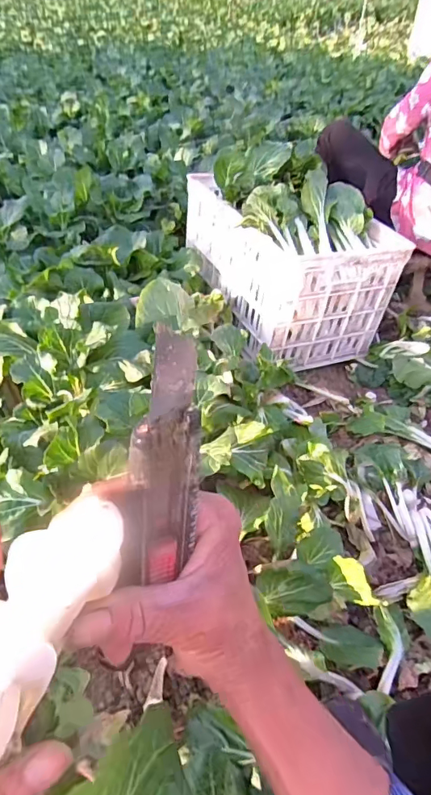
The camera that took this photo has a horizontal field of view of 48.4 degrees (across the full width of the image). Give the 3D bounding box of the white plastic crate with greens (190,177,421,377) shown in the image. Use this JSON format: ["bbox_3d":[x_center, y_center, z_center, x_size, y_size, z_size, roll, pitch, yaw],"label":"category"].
[{"bbox_3d":[0.182,-0.343,1.235,0.379,0.316,0.477,-14,45,-16],"label":"white plastic crate with greens"}]

